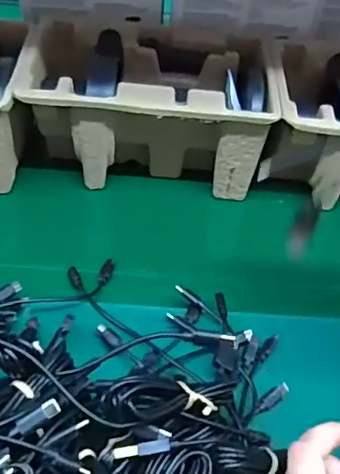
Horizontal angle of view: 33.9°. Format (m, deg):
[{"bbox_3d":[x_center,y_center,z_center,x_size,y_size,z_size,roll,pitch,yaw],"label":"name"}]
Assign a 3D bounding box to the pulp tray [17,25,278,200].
[{"bbox_3d":[-0.019,-0.127,0.548,0.229,0.109,0.146,2,46,0],"label":"pulp tray"}]

